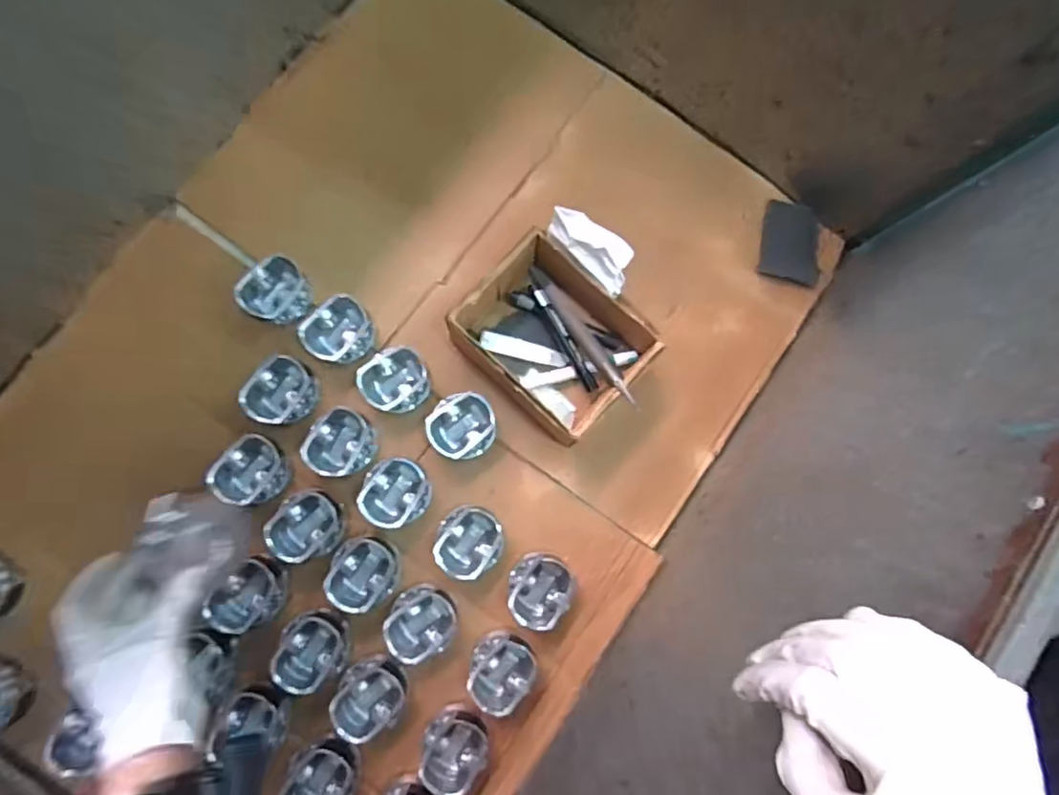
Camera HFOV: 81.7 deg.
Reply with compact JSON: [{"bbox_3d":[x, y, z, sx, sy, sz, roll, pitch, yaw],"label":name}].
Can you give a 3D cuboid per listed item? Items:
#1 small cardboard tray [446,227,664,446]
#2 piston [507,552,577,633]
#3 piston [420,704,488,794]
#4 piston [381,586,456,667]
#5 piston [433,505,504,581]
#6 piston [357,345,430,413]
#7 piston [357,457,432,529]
[{"bbox_3d":[0.025,-0.065,0.712,0.196,0.095,0.152,43,81,1],"label":"small cardboard tray"},{"bbox_3d":[0.013,0.217,0.701,0.078,0.061,0.074,1,83,-5],"label":"piston"},{"bbox_3d":[-0.082,0.384,0.672,0.070,0.060,0.077,7,82,-4],"label":"piston"},{"bbox_3d":[-0.122,0.252,0.686,0.072,0.054,0.074,1,83,-5],"label":"piston"},{"bbox_3d":[-0.069,0.163,0.695,0.076,0.054,0.074,1,83,-5],"label":"piston"},{"bbox_3d":[-0.152,-0.020,0.709,0.071,0.041,0.076,1,83,-5],"label":"piston"},{"bbox_3d":[-0.151,0.107,0.693,0.074,0.049,0.074,1,83,-5],"label":"piston"}]

